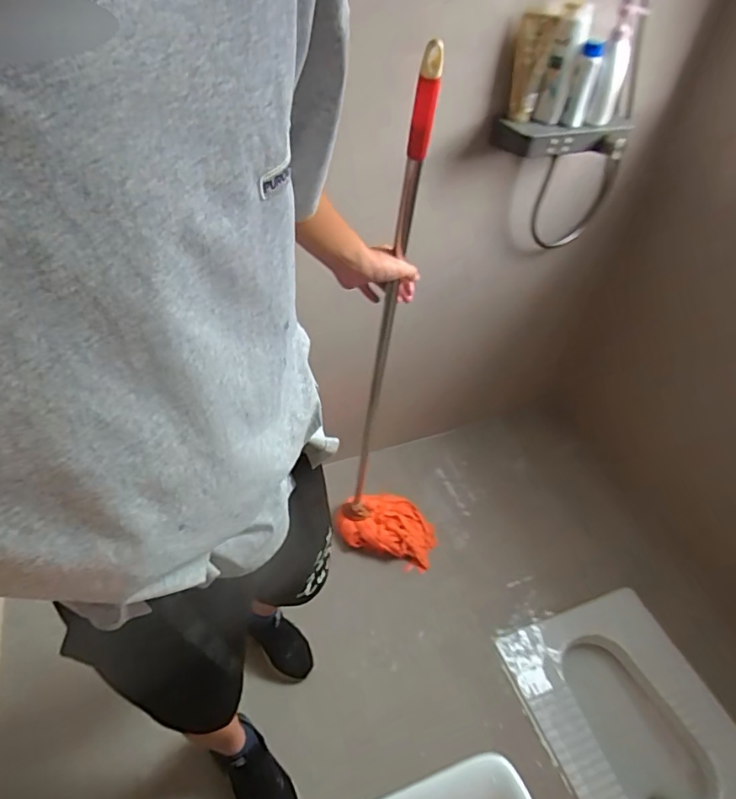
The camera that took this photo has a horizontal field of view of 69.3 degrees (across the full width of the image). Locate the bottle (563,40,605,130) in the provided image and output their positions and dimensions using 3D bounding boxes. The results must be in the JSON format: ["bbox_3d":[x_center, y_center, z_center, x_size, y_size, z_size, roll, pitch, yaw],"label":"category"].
[{"bbox_3d":[0.450,-0.656,1.119,0.050,0.154,0.034,15,44,13],"label":"bottle"}]

